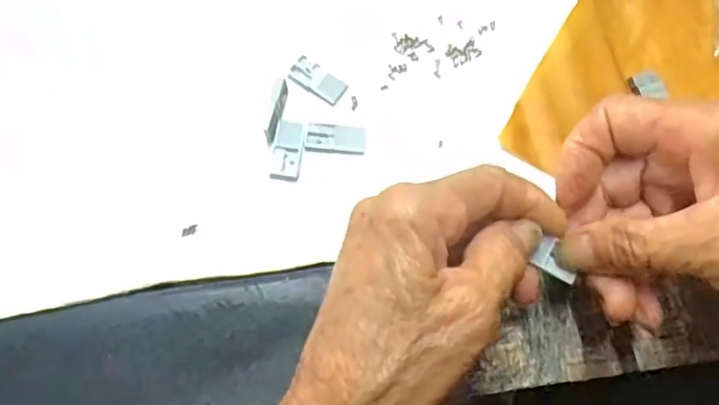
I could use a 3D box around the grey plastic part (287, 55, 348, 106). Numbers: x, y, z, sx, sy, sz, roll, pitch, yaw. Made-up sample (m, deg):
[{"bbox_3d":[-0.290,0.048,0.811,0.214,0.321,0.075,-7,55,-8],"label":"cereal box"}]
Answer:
[{"bbox_3d":[-0.020,-0.058,0.288,0.028,0.004,0.013,32,75,8],"label":"grey plastic part"}]

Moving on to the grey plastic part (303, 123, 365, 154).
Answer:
[{"bbox_3d":[-0.011,-0.030,0.279,0.028,0.004,0.014,4,73,0],"label":"grey plastic part"}]

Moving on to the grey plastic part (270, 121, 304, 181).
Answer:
[{"bbox_3d":[-0.033,-0.024,0.277,0.012,0.004,0.028,7,73,1],"label":"grey plastic part"}]

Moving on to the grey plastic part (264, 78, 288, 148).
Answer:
[{"bbox_3d":[-0.038,-0.042,0.280,0.006,0.007,0.032,11,73,2],"label":"grey plastic part"}]

